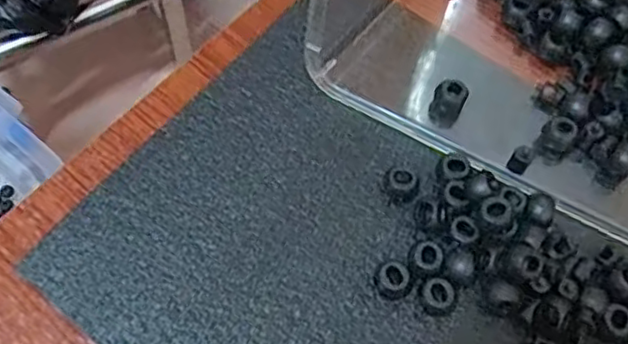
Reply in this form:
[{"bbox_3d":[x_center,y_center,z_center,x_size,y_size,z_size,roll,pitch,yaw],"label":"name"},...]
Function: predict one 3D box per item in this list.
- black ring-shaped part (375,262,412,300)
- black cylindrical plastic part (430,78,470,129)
[{"bbox_3d":[0.037,0.051,0.308,0.016,0.013,0.014,-9,65,-5],"label":"black ring-shaped part"},{"bbox_3d":[0.072,-0.036,0.349,0.017,0.025,0.017,0,65,-1],"label":"black cylindrical plastic part"}]

